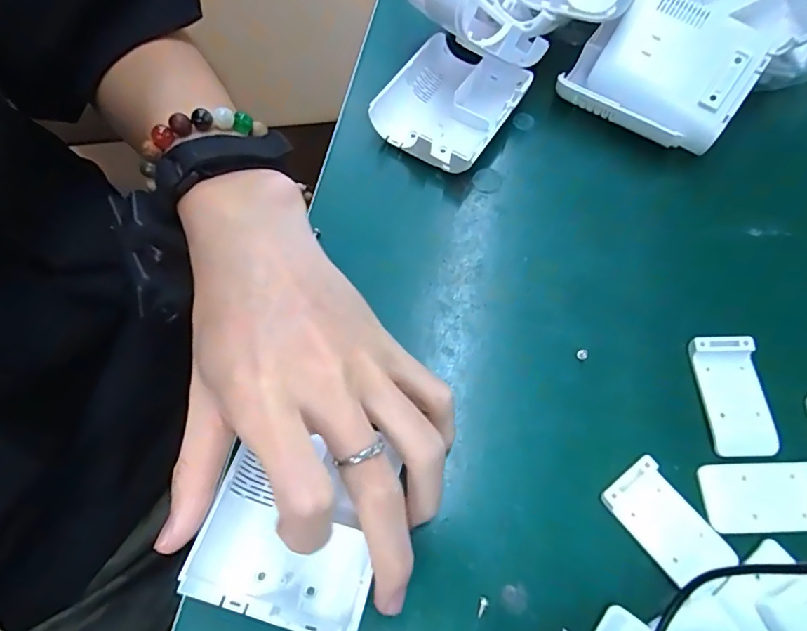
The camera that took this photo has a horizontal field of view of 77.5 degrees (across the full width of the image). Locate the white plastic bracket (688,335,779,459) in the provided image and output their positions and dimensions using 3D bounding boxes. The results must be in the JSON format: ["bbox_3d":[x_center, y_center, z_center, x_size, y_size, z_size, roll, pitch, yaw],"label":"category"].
[{"bbox_3d":[0.156,0.037,0.237,0.028,0.009,0.055,-3,67,-1],"label":"white plastic bracket"}]

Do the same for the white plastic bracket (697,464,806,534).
[{"bbox_3d":[0.161,0.079,0.218,0.055,0.004,0.027,-2,67,0],"label":"white plastic bracket"}]

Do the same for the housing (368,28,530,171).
[{"bbox_3d":[0.028,-0.123,0.300,0.067,0.027,0.077,31,71,13],"label":"housing"}]

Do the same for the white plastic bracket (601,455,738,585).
[{"bbox_3d":[0.112,0.089,0.215,0.028,0.007,0.050,-34,71,-13],"label":"white plastic bracket"}]

